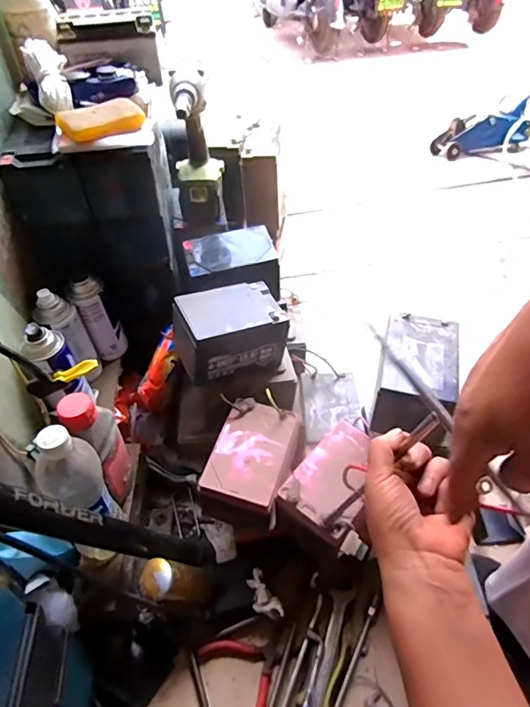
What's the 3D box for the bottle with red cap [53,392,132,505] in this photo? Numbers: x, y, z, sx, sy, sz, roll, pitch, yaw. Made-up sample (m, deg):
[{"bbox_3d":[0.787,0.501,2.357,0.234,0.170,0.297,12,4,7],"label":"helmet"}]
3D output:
[{"bbox_3d":[-0.209,0.124,0.638,0.057,0.179,0.072,-27,51,-21],"label":"bottle with red cap"}]

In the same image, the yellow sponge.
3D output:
[{"bbox_3d":[-0.223,-0.320,0.670,0.113,0.030,0.047,-21,49,-16],"label":"yellow sponge"}]

